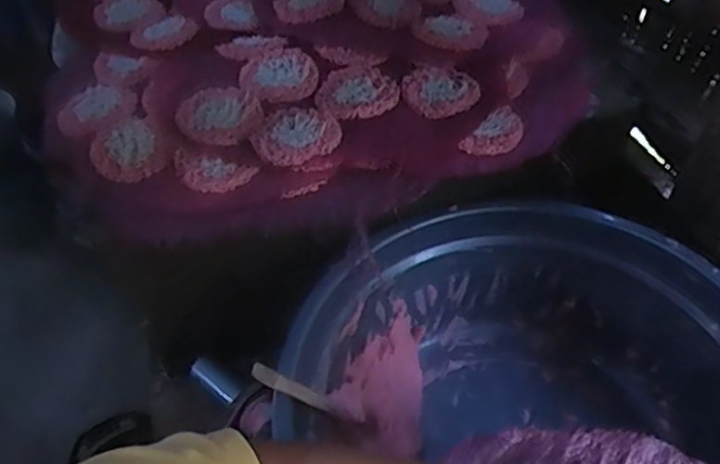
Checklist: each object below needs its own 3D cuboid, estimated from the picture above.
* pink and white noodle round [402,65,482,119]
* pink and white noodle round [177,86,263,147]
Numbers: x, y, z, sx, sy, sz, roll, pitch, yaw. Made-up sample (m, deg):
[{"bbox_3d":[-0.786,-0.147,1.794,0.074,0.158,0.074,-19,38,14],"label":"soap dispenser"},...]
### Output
[{"bbox_3d":[0.081,-0.142,0.621,0.074,0.009,0.079,-2,47,2],"label":"pink and white noodle round"},{"bbox_3d":[-0.134,-0.113,0.593,0.076,0.010,0.078,-2,47,2],"label":"pink and white noodle round"}]

